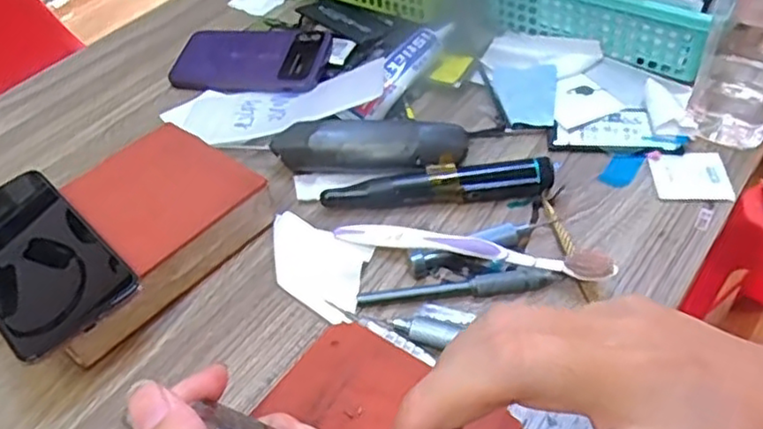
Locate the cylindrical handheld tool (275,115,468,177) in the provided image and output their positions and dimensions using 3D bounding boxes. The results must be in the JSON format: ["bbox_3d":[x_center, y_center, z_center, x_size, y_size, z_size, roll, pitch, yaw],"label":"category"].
[{"bbox_3d":[-0.010,-0.048,0.506,0.143,0.039,0.035,6,47,12],"label":"cylindrical handheld tool"}]

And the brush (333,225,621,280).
[{"bbox_3d":[0.053,0.022,0.434,0.181,0.027,0.017,12,48,17],"label":"brush"}]

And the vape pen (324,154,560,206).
[{"bbox_3d":[0.040,-0.018,0.478,0.160,0.021,0.023,-7,45,0],"label":"vape pen"}]

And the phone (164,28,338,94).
[{"bbox_3d":[-0.121,-0.141,0.617,0.145,0.013,0.072,3,60,16],"label":"phone"}]

